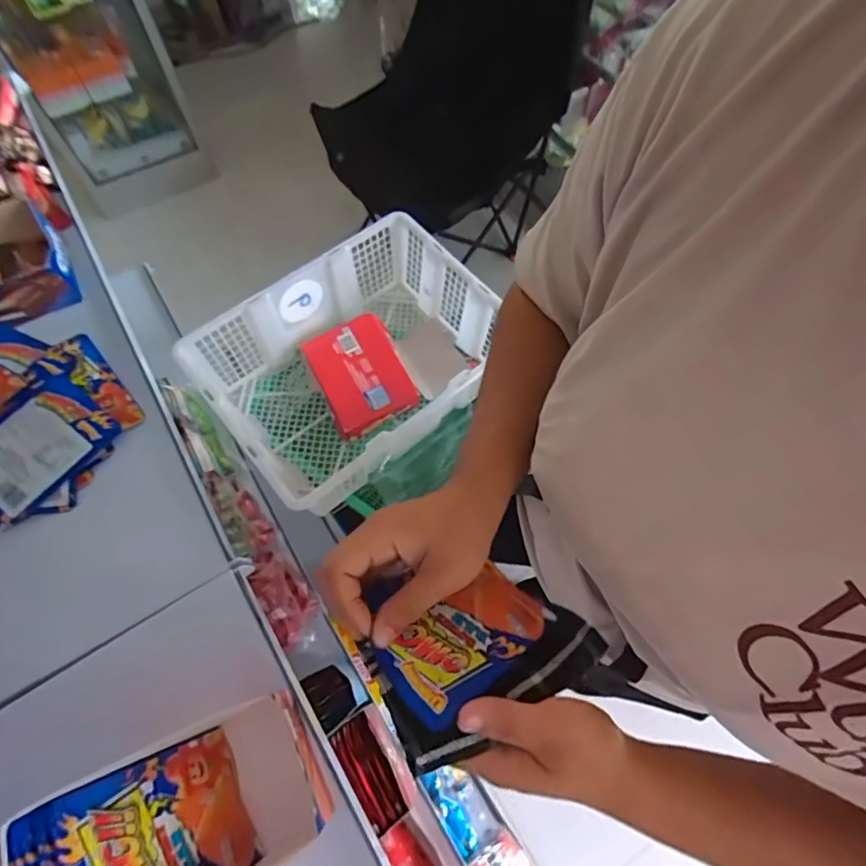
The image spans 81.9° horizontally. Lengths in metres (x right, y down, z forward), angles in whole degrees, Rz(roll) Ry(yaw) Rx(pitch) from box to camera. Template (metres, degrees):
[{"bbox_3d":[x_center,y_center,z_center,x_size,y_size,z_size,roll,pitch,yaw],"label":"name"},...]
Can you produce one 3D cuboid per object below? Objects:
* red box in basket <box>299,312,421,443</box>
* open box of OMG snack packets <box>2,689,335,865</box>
[{"bbox_3d":[-0.132,-0.111,0.915,0.156,0.059,0.207,-24,67,-11],"label":"red box in basket"},{"bbox_3d":[-0.162,0.265,0.343,0.121,0.160,0.107,-24,67,-11],"label":"open box of OMG snack packets"}]

